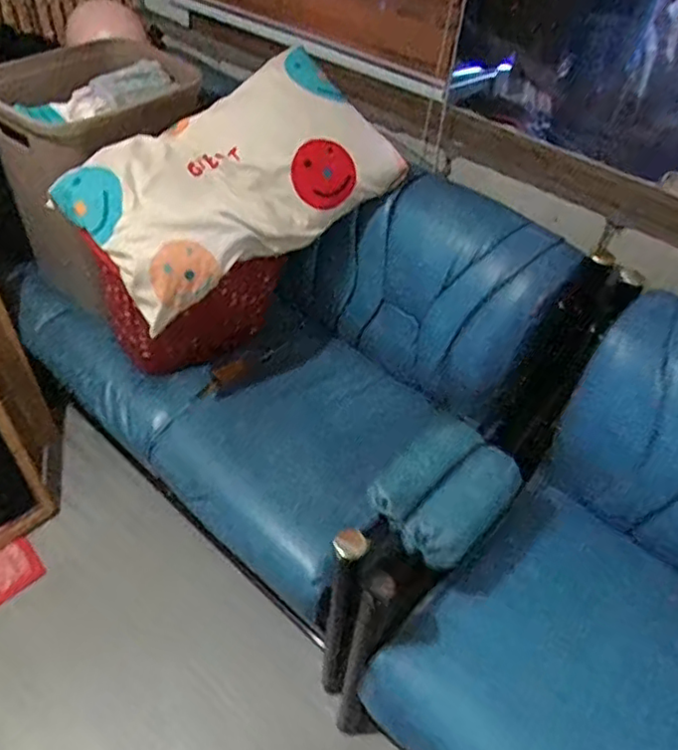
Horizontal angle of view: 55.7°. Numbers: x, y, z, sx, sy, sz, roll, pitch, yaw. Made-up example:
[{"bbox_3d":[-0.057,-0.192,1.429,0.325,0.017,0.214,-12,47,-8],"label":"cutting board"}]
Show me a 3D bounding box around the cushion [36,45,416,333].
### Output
[{"bbox_3d":[-0.203,-0.392,1.271,0.612,0.140,0.356,-36,83,-19],"label":"cushion"}]

